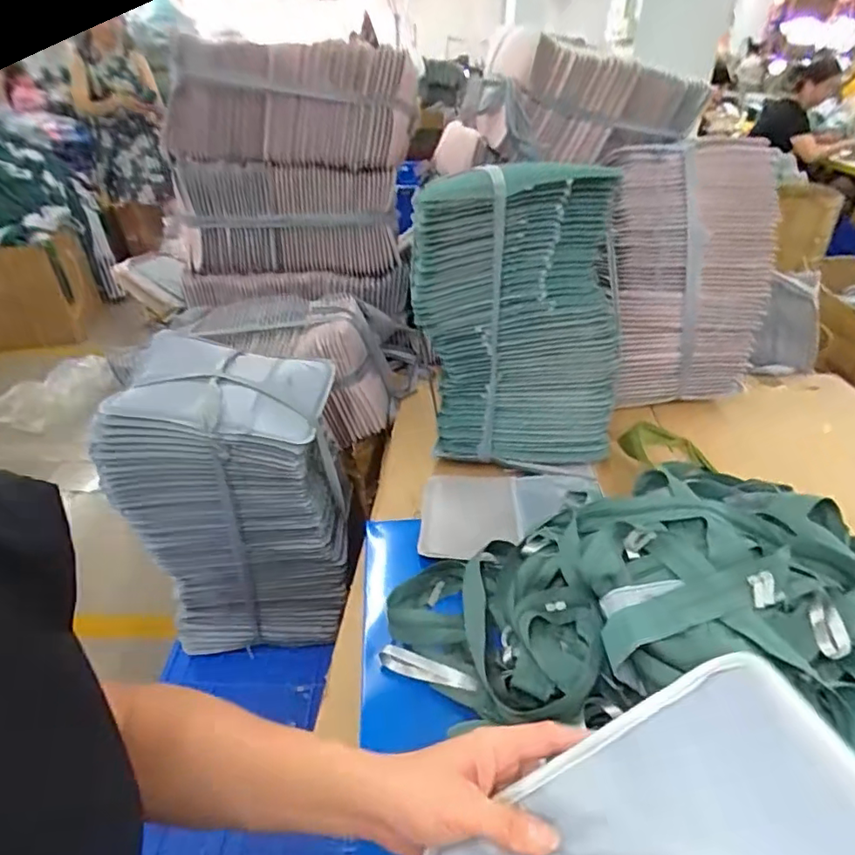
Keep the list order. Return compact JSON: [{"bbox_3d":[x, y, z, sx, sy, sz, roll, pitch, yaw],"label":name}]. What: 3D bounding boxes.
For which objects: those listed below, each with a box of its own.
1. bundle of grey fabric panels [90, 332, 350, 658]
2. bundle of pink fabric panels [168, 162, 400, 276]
[{"bbox_3d":[-0.301,0.126,0.927,0.305,0.506,0.217,-2,36,-3],"label":"bundle of grey fabric panels"},{"bbox_3d":[-0.298,-0.473,1.196,0.456,0.209,0.171,0,36,0],"label":"bundle of pink fabric panels"}]

